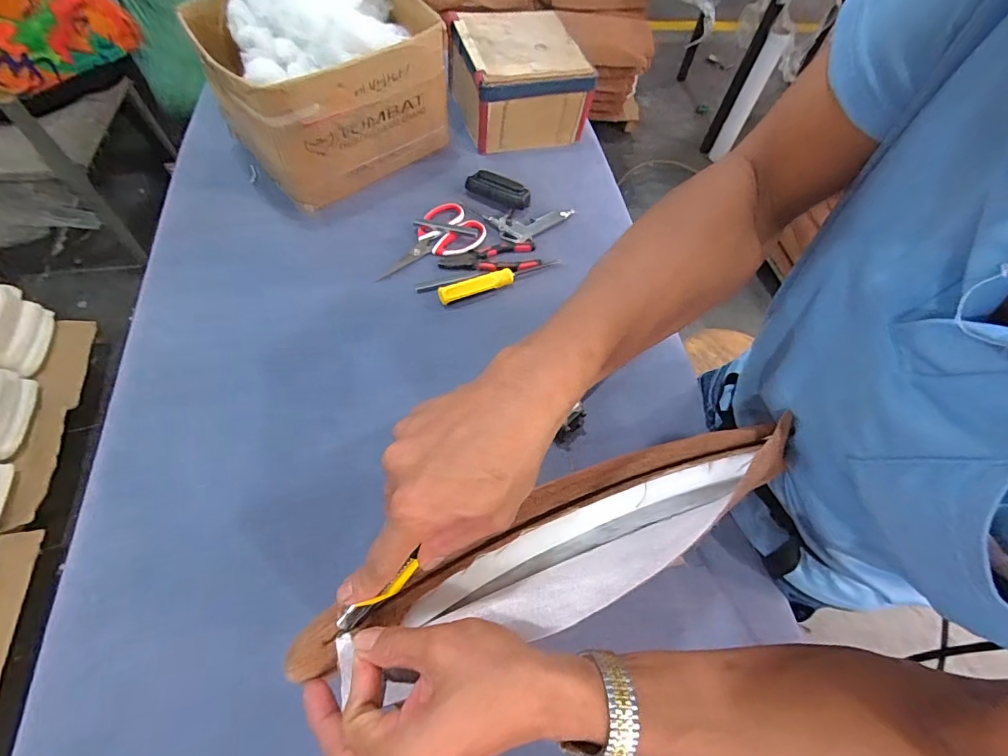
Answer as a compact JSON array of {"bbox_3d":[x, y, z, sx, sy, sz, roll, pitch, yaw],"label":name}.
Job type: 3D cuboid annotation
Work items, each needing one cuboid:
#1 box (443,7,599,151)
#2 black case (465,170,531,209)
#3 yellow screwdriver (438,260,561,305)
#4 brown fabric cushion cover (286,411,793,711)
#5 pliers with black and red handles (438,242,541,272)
[{"bbox_3d":[0.027,-0.541,0.833,0.210,0.141,0.203,-15,64,-11],"label":"box"},{"bbox_3d":[-0.010,-0.310,0.749,0.106,0.027,0.048,19,62,7],"label":"black case"},{"bbox_3d":[-0.005,-0.152,0.671,0.194,0.025,0.024,-23,66,-15],"label":"yellow screwdriver"},{"bbox_3d":[0.045,0.115,0.313,0.374,0.043,0.086,-20,65,-14],"label":"brown fabric cushion cover"},{"bbox_3d":[-0.022,-0.182,0.696,0.150,0.009,0.055,-11,63,-9],"label":"pliers with black and red handles"}]

